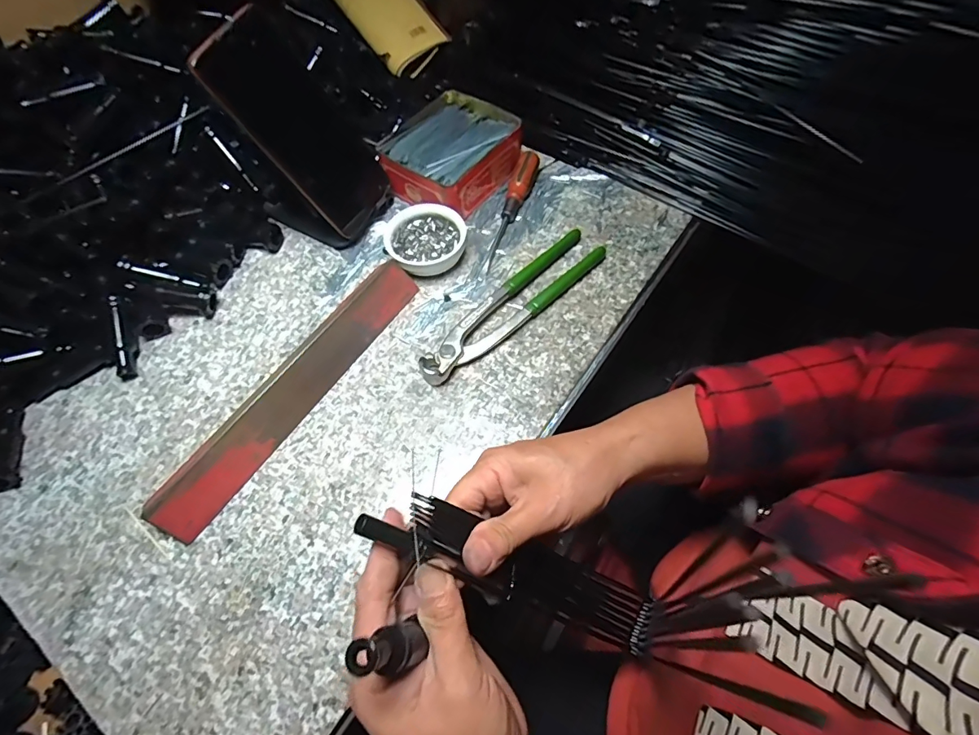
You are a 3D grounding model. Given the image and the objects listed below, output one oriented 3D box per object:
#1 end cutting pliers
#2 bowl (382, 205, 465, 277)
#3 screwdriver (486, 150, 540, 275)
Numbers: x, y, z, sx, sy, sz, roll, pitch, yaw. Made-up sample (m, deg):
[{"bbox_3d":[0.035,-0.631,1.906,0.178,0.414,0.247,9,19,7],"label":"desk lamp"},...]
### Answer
[{"bbox_3d":[0.020,-0.056,0.396,0.198,0.018,0.042,-42,67,-18],"label":"end cutting pliers"},{"bbox_3d":[-0.058,-0.115,0.427,0.072,0.025,0.068,-1,62,2],"label":"bowl"},{"bbox_3d":[0.021,-0.155,0.444,0.020,0.024,0.136,16,63,11],"label":"screwdriver"}]

